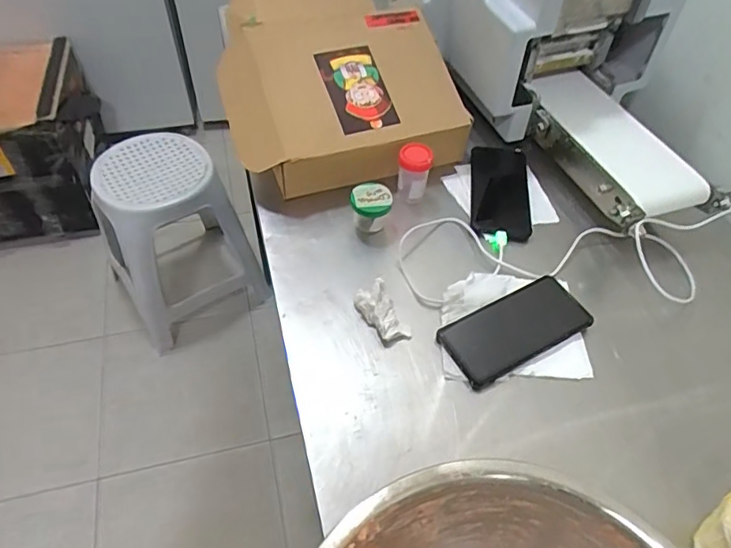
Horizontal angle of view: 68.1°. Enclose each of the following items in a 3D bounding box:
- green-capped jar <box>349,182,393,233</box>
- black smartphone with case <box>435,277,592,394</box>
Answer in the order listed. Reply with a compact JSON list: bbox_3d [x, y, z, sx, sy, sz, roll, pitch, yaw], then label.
[{"bbox_3d":[0.006,-0.077,0.670,0.049,0.058,0.042,6,51,0],"label":"green-capped jar"},{"bbox_3d":[0.166,0.061,0.598,0.162,0.018,0.077,-21,55,-20],"label":"black smartphone with case"}]

